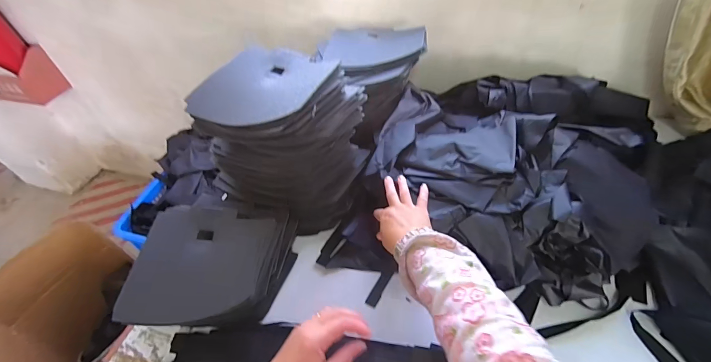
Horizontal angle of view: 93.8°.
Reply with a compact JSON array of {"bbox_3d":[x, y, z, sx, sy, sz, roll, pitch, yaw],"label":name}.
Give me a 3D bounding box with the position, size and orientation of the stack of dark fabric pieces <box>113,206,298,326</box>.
[{"bbox_3d":[-0.245,0.152,0.585,0.258,0.118,0.194,0,57,-1],"label":"stack of dark fabric pieces"}]

